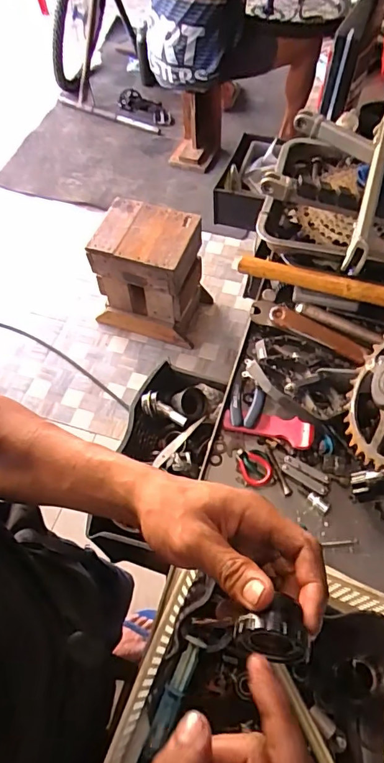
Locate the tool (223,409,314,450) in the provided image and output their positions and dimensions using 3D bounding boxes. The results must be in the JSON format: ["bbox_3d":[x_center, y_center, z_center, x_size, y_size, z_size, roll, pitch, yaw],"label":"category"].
[{"bbox_3d":[0.102,0.059,0.626,0.119,0.020,0.037,15,61,10],"label":"tool"}]

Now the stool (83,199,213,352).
[{"bbox_3d":[-0.140,-0.374,1.653,0.336,0.406,0.271,17,61,11],"label":"stool"}]

